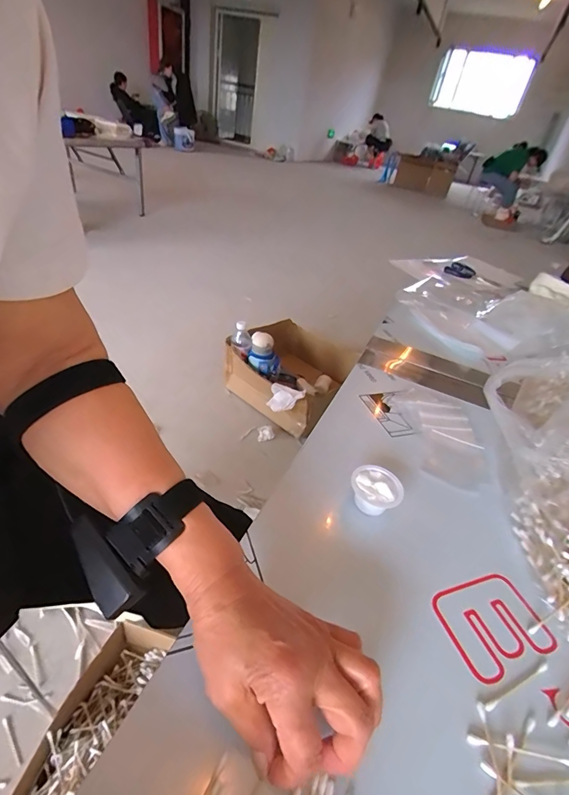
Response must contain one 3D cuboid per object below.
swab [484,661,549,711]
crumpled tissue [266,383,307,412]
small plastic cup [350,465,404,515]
[{"bbox_3d":[0.181,0.221,0.290,0.076,0.004,0.005,-11,40,-23],"label":"swab"},{"bbox_3d":[0.007,-0.003,1.119,0.113,0.082,0.054,19,37,11],"label":"crumpled tissue"},{"bbox_3d":[0.097,0.103,0.406,0.053,0.036,0.050,7,36,-5],"label":"small plastic cup"}]

